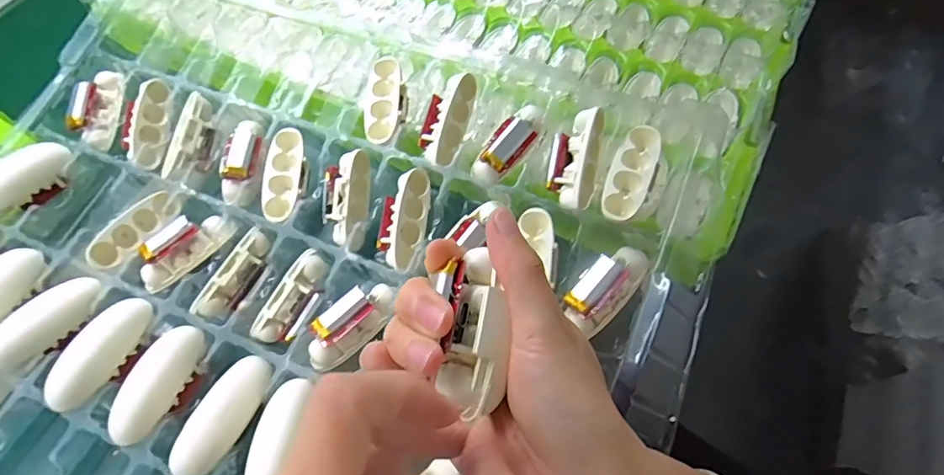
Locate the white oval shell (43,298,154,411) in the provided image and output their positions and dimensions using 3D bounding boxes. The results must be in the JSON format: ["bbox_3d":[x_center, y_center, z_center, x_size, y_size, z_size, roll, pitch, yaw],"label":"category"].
[{"bbox_3d":[-0.214,0.063,0.276,0.019,0.019,0.065,23,65,15],"label":"white oval shell"}]

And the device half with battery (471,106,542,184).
[{"bbox_3d":[0.023,-0.059,0.307,0.021,0.023,0.059,39,85,21],"label":"device half with battery"}]

